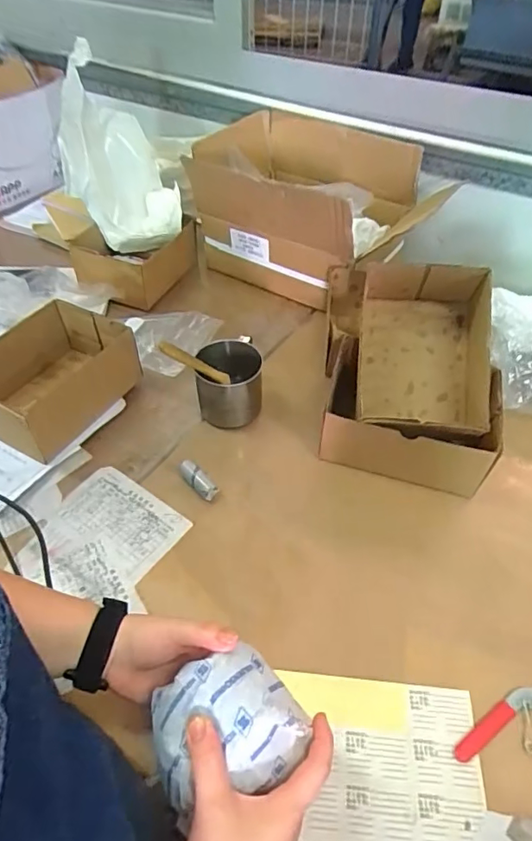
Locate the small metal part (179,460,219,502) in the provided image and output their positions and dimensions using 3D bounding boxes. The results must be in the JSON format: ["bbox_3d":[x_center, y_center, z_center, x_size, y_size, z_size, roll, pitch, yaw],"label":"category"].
[{"bbox_3d":[-0.084,0.071,0.628,0.060,0.017,0.021,35,55,29],"label":"small metal part"}]

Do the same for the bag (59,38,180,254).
[{"bbox_3d":[-0.266,-0.445,0.897,0.143,0.227,0.260,-36,57,-28],"label":"bag"}]

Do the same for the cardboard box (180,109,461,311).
[{"bbox_3d":[0.075,-0.368,0.913,0.389,0.217,0.273,30,53,25],"label":"cardboard box"}]

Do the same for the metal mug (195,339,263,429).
[{"bbox_3d":[-0.048,-0.048,0.700,0.087,0.084,0.092,0,46,0],"label":"metal mug"}]

